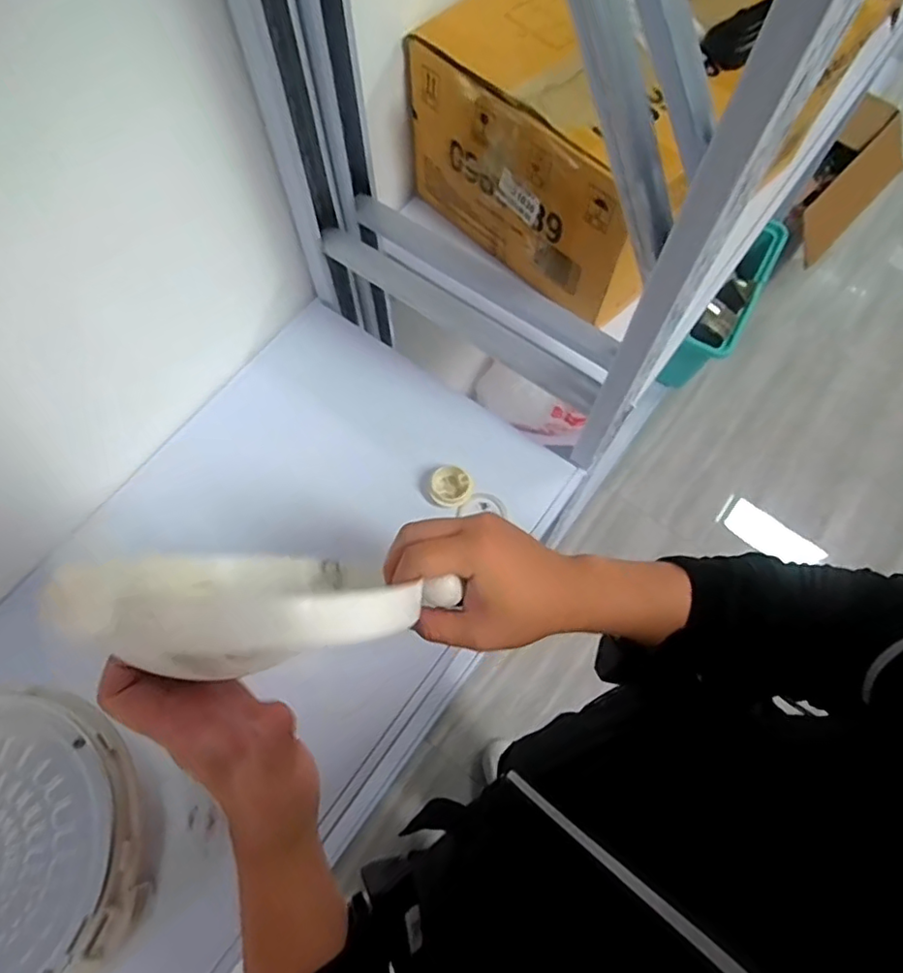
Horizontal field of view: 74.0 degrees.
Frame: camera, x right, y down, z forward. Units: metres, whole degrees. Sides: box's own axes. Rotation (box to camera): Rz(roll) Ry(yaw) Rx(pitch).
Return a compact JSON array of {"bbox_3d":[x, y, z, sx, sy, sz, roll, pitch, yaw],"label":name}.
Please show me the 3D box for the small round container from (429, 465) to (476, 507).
[{"bbox_3d":[0.000,0.000,0.649,0.047,0.017,0.048,8,67,3],"label":"small round container"}]

